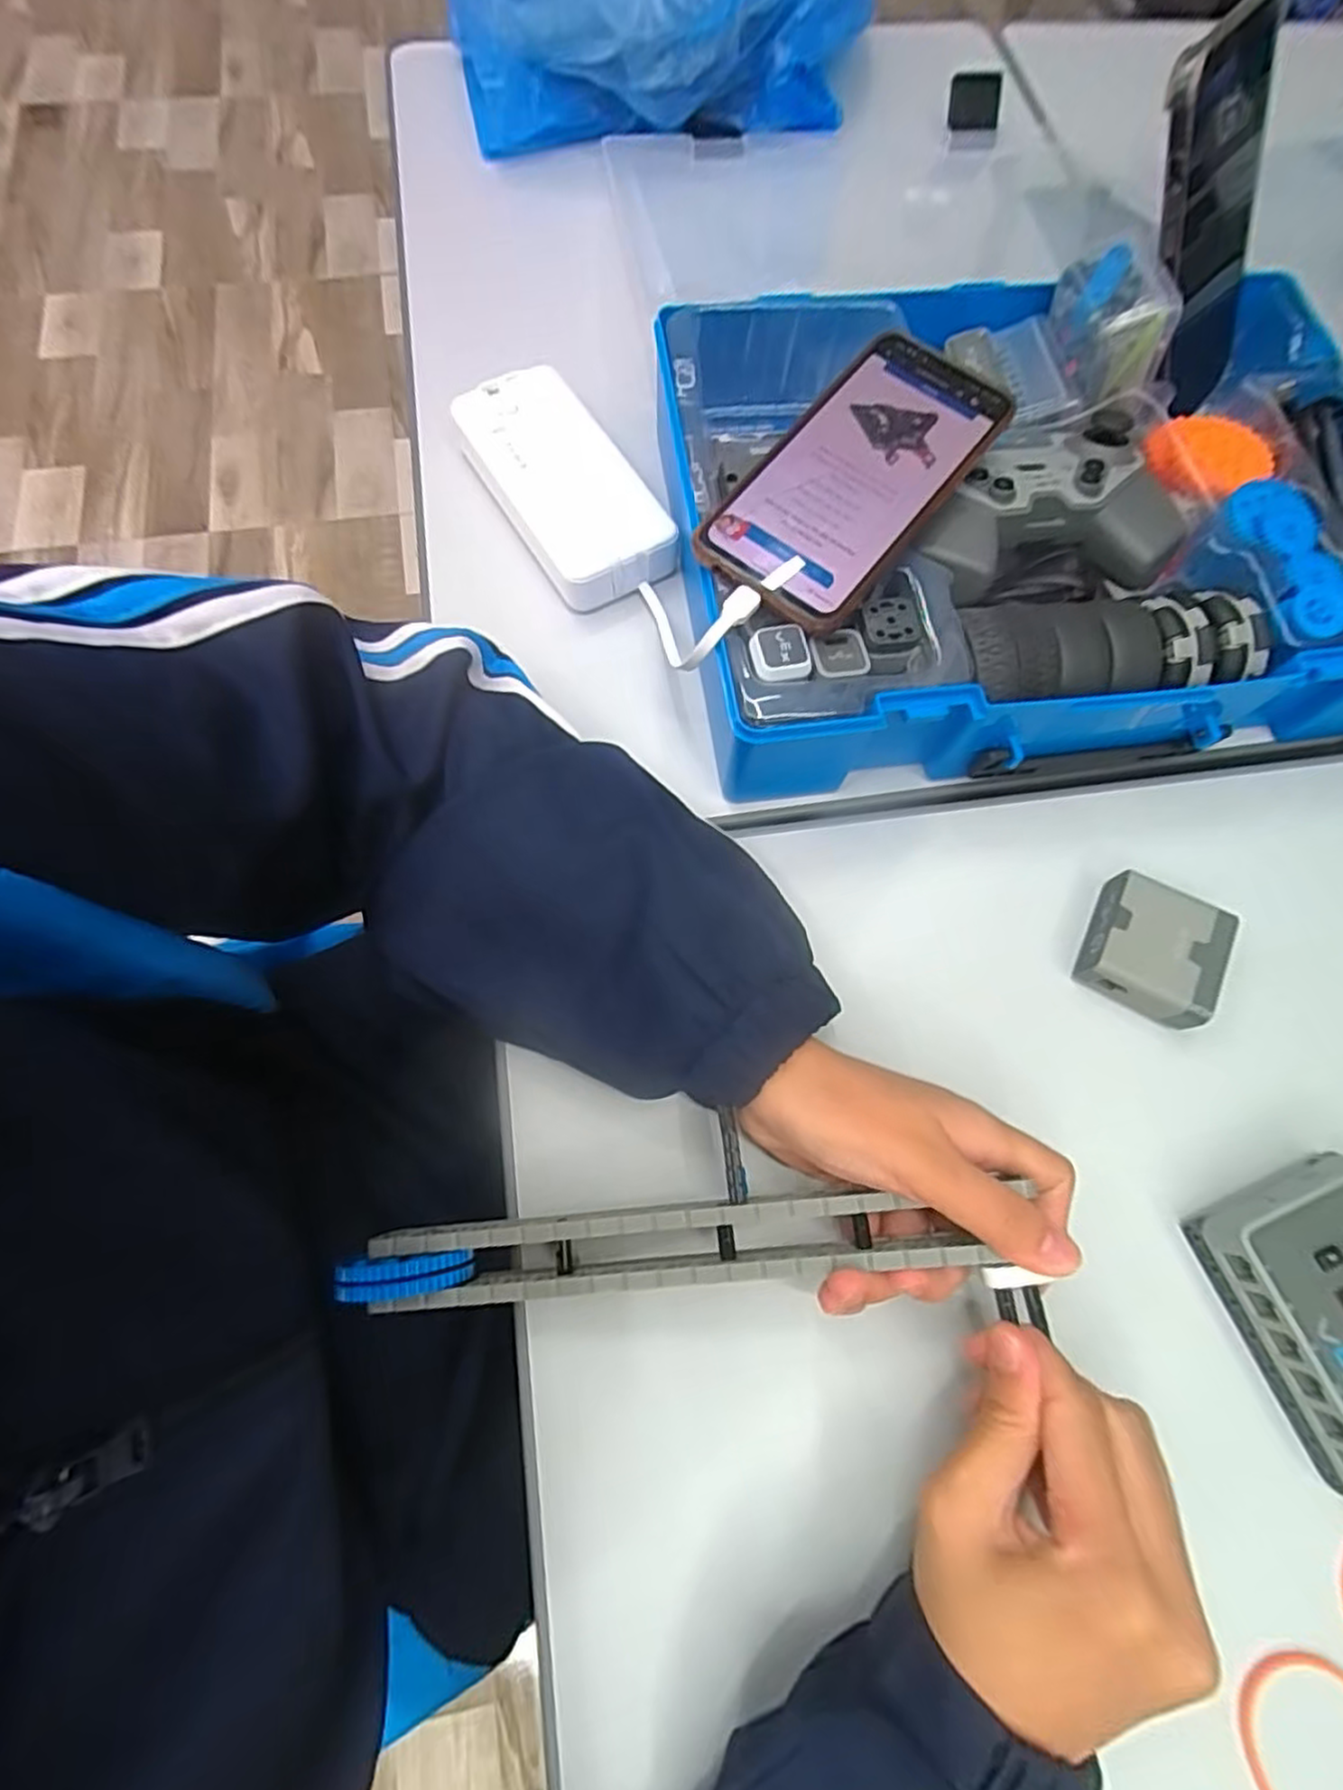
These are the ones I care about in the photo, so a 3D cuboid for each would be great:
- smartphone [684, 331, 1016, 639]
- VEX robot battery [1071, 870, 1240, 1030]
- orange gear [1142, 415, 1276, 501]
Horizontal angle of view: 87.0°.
[{"bbox_3d":[0.085,-0.189,0.317,0.074,0.010,0.160,37,78,10],"label":"smartphone"},{"bbox_3d":[0.218,0.025,0.324,0.054,0.027,0.054,31,74,9],"label":"VEX robot battery"},{"bbox_3d":[0.272,-0.224,0.358,0.056,0.012,0.056,1,72,-3],"label":"orange gear"}]

